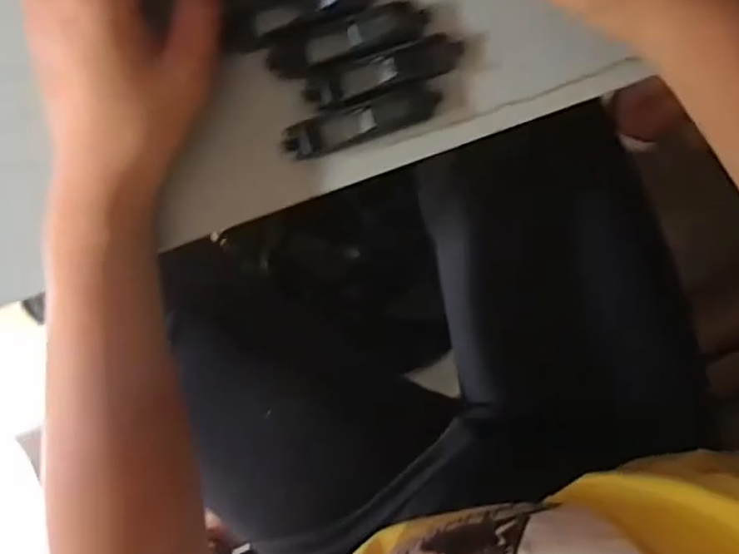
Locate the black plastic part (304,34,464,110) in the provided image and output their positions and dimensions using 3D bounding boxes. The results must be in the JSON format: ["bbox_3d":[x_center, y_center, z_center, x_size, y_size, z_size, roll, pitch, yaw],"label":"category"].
[{"bbox_3d":[0.007,-0.094,0.294,0.074,0.013,0.018,-19,100,1],"label":"black plastic part"}]

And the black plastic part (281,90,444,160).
[{"bbox_3d":[-0.003,-0.073,0.299,0.075,0.014,0.017,-19,100,0],"label":"black plastic part"}]

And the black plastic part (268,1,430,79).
[{"bbox_3d":[-0.008,-0.108,0.291,0.074,0.010,0.018,-20,100,1],"label":"black plastic part"}]

